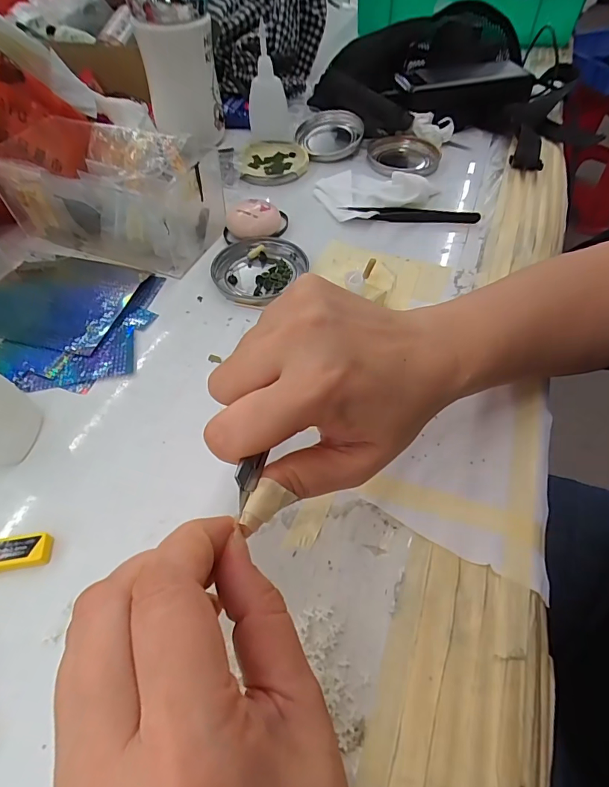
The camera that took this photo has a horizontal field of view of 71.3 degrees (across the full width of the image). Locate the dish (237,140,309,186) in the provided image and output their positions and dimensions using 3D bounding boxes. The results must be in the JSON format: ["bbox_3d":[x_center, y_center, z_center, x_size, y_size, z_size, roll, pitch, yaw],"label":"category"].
[{"bbox_3d":[-0.033,-0.253,0.462,0.072,0.010,0.079,7,54,6],"label":"dish"}]

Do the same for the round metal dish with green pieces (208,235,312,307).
[{"bbox_3d":[-0.040,-0.104,0.356,0.075,0.009,0.076,-1,54,1],"label":"round metal dish with green pieces"}]

